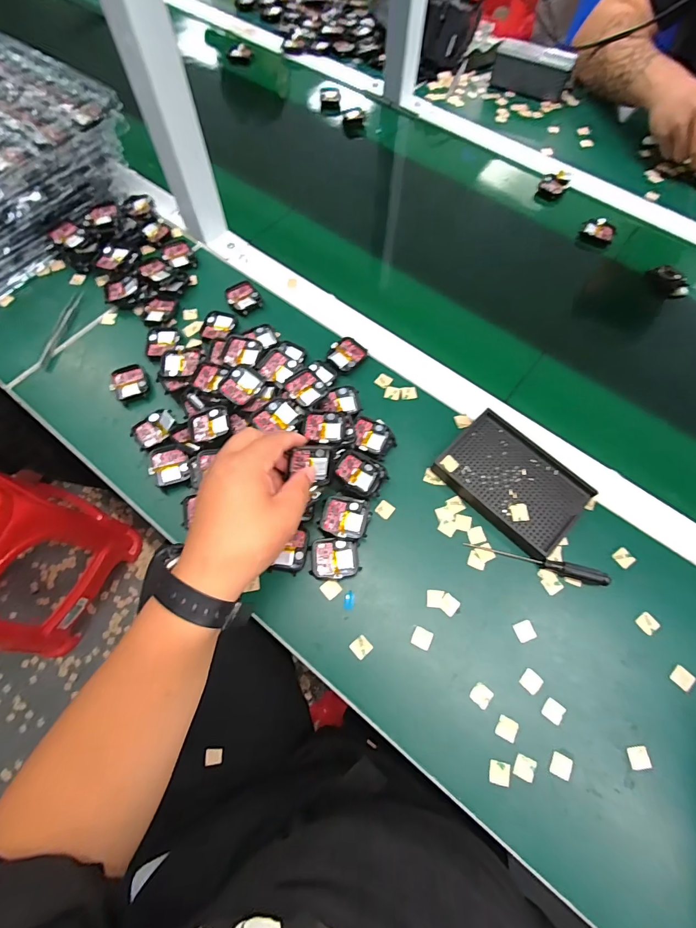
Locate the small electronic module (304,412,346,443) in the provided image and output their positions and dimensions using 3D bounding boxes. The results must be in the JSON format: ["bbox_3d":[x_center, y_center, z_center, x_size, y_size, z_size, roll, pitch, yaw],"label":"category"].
[{"bbox_3d":[-0.023,-0.037,0.400,0.040,0.012,0.040,2,67,-1],"label":"small electronic module"}]

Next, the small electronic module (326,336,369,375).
[{"bbox_3d":[-0.001,-0.129,0.473,0.038,0.010,0.045,41,72,14],"label":"small electronic module"}]

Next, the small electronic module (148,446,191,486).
[{"bbox_3d":[-0.183,-0.001,0.411,0.039,0.008,0.040,-13,68,-7],"label":"small electronic module"}]

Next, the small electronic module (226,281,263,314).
[{"bbox_3d":[-0.131,-0.209,0.502,0.037,0.012,0.042,-31,71,-14],"label":"small electronic module"}]

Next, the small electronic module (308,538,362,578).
[{"bbox_3d":[-0.013,0.089,0.381,0.046,0.008,0.037,-1,67,-2],"label":"small electronic module"}]

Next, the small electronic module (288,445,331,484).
[{"bbox_3d":[-0.033,0.001,0.365,0.039,0.037,0.006,-1,24,-26],"label":"small electronic module"}]

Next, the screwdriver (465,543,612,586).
[{"bbox_3d":[0.178,0.090,0.380,0.128,0.016,0.012,16,68,5],"label":"screwdriver"}]

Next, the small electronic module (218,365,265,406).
[{"bbox_3d":[-0.110,-0.082,0.418,0.035,0.010,0.044,22,68,7],"label":"small electronic module"}]

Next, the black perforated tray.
[{"bbox_3d":[0.166,0.019,0.410,0.095,0.021,0.135,-42,74,-17],"label":"black perforated tray"}]

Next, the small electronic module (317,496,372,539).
[{"bbox_3d":[-0.003,0.054,0.390,0.046,0.016,0.039,5,67,0],"label":"small electronic module"}]

